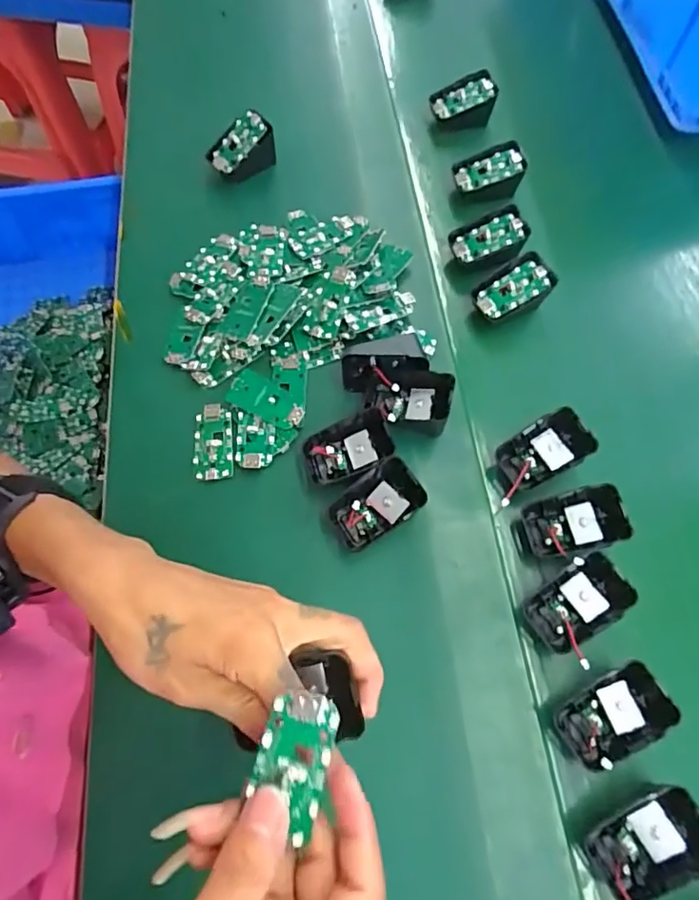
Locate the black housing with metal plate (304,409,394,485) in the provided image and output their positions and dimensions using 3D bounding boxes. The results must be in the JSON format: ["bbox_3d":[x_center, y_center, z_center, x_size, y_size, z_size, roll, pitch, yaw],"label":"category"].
[{"bbox_3d":[-0.001,-0.001,0.413,0.066,0.026,0.044,-30,78,4],"label":"black housing with metal plate"}]

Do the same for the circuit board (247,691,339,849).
[{"bbox_3d":[-0.024,0.135,0.233,0.032,0.005,0.059,18,85,2],"label":"circuit board"}]

